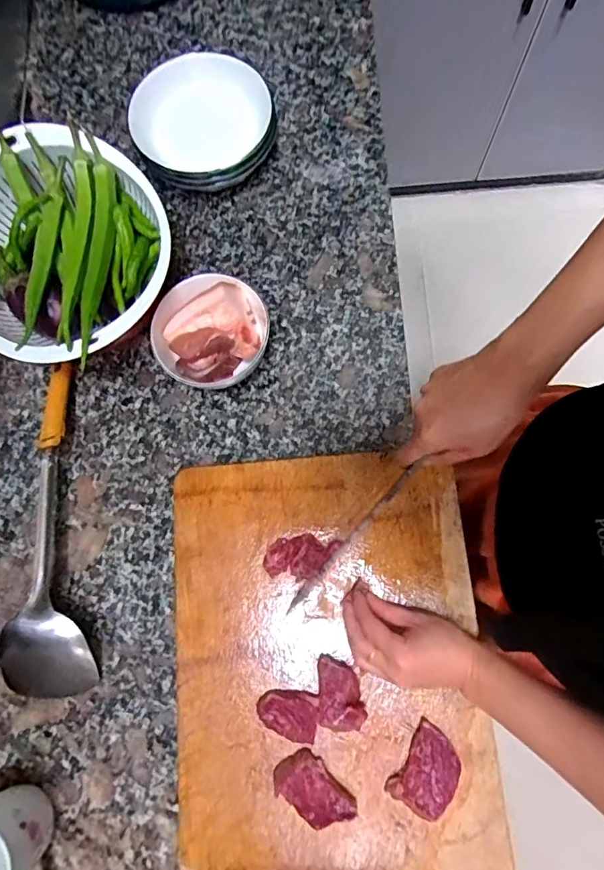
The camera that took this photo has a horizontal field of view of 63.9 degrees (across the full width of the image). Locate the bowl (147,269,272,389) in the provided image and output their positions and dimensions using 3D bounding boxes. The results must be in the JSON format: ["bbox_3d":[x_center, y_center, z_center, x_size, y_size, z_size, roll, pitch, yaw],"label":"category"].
[{"bbox_3d":[-0.101,-0.111,0.540,0.120,0.078,0.111,0,77,2],"label":"bowl"}]

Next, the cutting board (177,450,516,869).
[{"bbox_3d":[0.025,0.211,0.465,0.288,0.024,0.384,-5,77,0],"label":"cutting board"}]

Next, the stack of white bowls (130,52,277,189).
[{"bbox_3d":[-0.114,-0.384,0.607,0.175,0.068,0.157,39,81,9],"label":"stack of white bowls"}]

